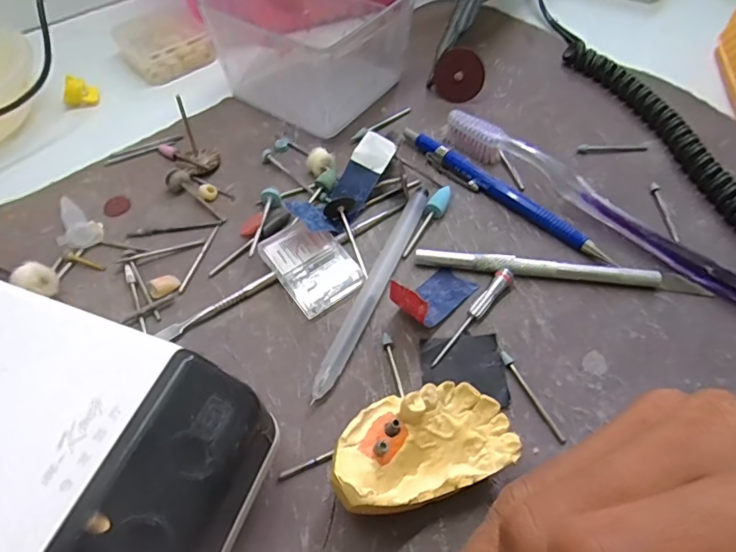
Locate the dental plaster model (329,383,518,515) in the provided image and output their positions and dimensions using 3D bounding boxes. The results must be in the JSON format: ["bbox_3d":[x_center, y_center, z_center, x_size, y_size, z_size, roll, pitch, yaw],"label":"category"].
[{"bbox_3d":[0.019,0.062,0.182,0.064,0.030,0.035,-16,55,-11],"label":"dental plaster model"}]

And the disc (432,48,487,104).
[{"bbox_3d":[0.057,-0.127,0.321,0.031,0.031,0.004,56,26,-1],"label":"disc"}]

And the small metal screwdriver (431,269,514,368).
[{"bbox_3d":[0.047,0.018,0.227,0.008,0.008,0.058,33,61,22],"label":"small metal screwdriver"}]

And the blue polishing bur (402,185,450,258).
[{"bbox_3d":[0.031,-0.028,0.260,0.009,0.008,0.047,22,57,16],"label":"blue polishing bur"}]

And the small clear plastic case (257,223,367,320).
[{"bbox_3d":[-0.027,-0.005,0.242,0.033,0.011,0.045,-31,59,-20],"label":"small clear plastic case"}]

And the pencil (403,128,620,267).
[{"bbox_3d":[0.071,-0.046,0.272,0.133,0.011,0.010,38,62,25],"label":"pencil"}]

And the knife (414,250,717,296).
[{"bbox_3d":[0.091,-0.003,0.241,0.135,0.010,0.011,4,54,3],"label":"knife"}]

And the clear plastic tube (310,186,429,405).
[{"bbox_3d":[0.004,0.003,0.239,0.010,0.008,0.123,19,56,14],"label":"clear plastic tube"}]

